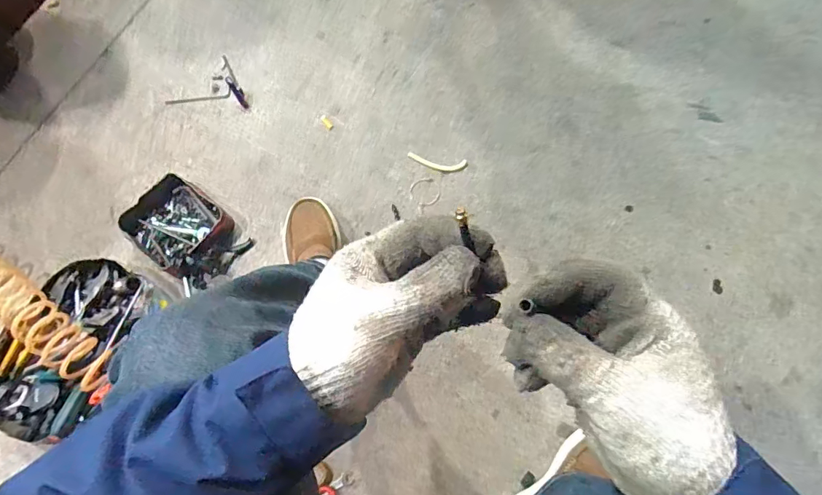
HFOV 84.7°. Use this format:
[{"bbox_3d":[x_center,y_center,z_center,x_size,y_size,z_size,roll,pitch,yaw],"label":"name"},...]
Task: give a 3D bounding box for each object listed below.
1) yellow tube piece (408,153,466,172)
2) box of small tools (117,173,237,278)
[{"bbox_3d":[0.053,-0.174,0.926,0.118,0.005,0.030,6,76,2],"label":"yellow tube piece"},{"bbox_3d":[-0.452,-0.042,0.874,0.180,0.047,0.156,38,79,9],"label":"box of small tools"}]

